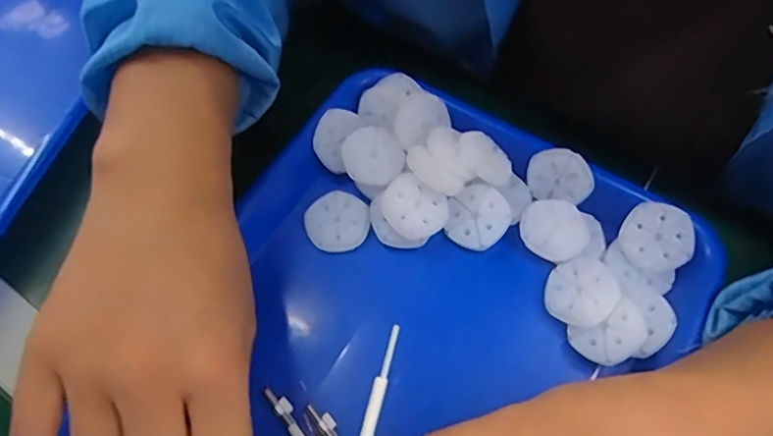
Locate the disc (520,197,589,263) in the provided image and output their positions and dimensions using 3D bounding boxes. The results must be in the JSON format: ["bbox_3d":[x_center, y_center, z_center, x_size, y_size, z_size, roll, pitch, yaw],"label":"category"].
[{"bbox_3d":[0.097,0.005,0.325,0.037,0.005,0.040,0,61,1],"label":"disc"}]

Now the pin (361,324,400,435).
[{"bbox_3d":[-0.006,0.074,0.219,0.007,0.004,0.064,15,72,9],"label":"pin"}]

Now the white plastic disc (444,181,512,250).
[{"bbox_3d":[0.053,-0.001,0.326,0.034,0.004,0.038,33,87,23],"label":"white plastic disc"}]

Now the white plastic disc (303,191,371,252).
[{"bbox_3d":[-0.030,0.002,0.337,0.038,0.007,0.037,0,61,1],"label":"white plastic disc"}]

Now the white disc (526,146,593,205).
[{"bbox_3d":[0.102,-0.025,0.332,0.037,0.031,0.004,12,27,24],"label":"white disc"}]

